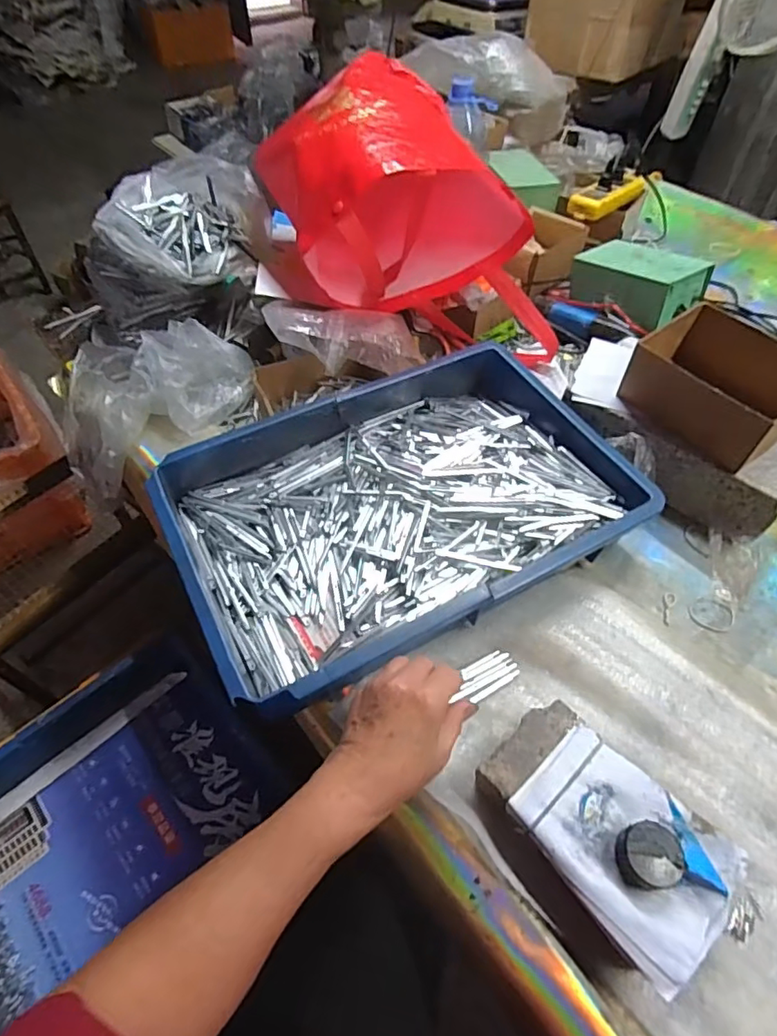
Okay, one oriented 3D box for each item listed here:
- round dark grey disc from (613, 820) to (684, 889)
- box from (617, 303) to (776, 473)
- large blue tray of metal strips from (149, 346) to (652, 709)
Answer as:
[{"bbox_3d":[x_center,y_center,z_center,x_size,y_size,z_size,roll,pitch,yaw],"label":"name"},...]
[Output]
[{"bbox_3d":[0.178,0.227,0.373,0.042,0.023,0.037,-4,53,-3],"label":"round dark grey disc"},{"bbox_3d":[0.343,-0.137,0.572,0.122,0.071,0.159,-32,59,-22],"label":"box"},{"bbox_3d":[0.012,-0.018,0.562,0.435,0.085,0.290,-25,57,-18],"label":"large blue tray of metal strips"}]

